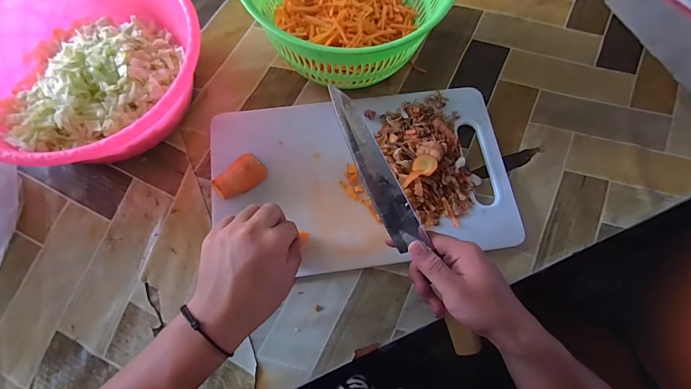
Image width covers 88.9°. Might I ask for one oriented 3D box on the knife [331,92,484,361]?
[{"bbox_3d":[0.056,0.035,0.332,0.025,0.022,0.284,-30,99,-11],"label":"knife"}]

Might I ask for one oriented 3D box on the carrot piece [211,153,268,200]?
[{"bbox_3d":[-0.113,-0.017,0.379,0.031,0.024,0.055,43,75,12],"label":"carrot piece"}]

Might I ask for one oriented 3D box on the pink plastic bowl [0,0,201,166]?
[{"bbox_3d":[-0.269,-0.129,0.383,0.234,0.091,0.236,1,71,-2],"label":"pink plastic bowl"}]

